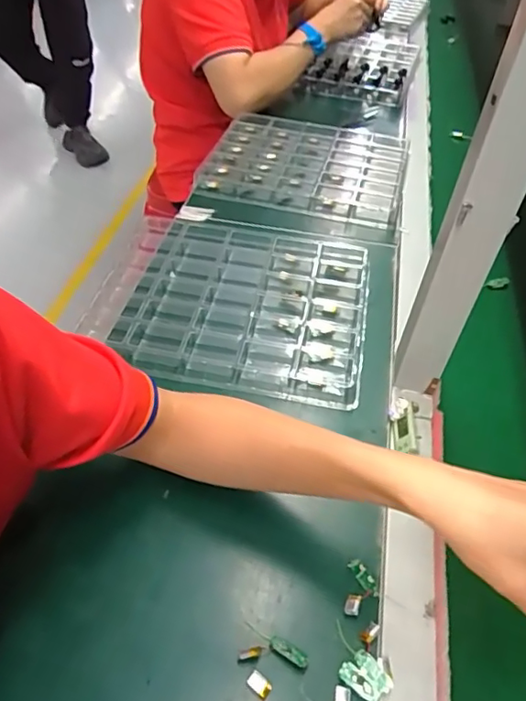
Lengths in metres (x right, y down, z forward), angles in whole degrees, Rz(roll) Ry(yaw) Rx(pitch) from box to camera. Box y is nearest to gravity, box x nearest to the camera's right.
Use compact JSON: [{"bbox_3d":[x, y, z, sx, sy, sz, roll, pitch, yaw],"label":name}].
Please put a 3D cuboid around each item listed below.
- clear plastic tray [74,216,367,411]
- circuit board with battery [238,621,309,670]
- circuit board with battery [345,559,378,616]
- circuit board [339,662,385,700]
[{"bbox_3d":[-0.031,-0.060,0.626,0.292,0.027,0.246,10,46,7],"label":"clear plastic tray"},{"bbox_3d":[0.008,0.208,0.377,0.047,0.004,0.025,13,47,9],"label":"circuit board with battery"},{"bbox_3d":[0.075,0.180,0.410,0.023,0.005,0.040,9,46,6],"label":"circuit board with battery"},{"bbox_3d":[0.065,0.224,0.367,0.029,0.005,0.015,21,49,17],"label":"circuit board"}]

